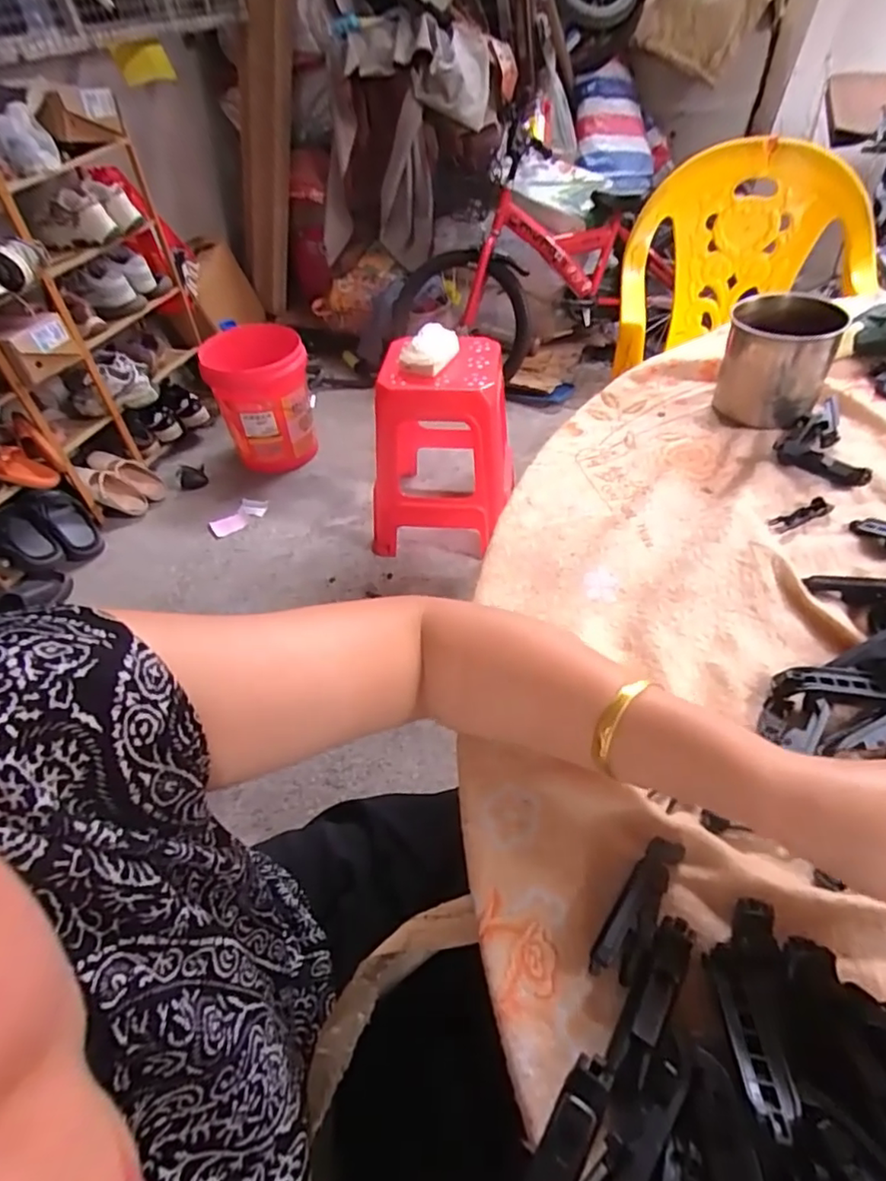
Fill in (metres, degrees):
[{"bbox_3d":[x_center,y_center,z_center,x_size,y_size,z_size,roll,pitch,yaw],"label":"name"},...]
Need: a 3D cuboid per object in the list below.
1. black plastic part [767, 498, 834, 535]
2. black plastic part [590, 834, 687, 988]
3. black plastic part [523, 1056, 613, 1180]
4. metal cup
[{"bbox_3d":[0.286,-0.060,0.467,0.057,0.007,0.016,-22,48,-13],"label":"black plastic part"},{"bbox_3d":[0.097,0.158,0.290,0.020,0.014,0.071,24,54,27],"label":"black plastic part"},{"bbox_3d":[0.045,0.227,0.231,0.017,0.017,0.074,22,53,26],"label":"black plastic part"},{"bbox_3d":[0.313,-0.216,0.550,0.089,0.090,0.083,19,52,23],"label":"metal cup"}]

